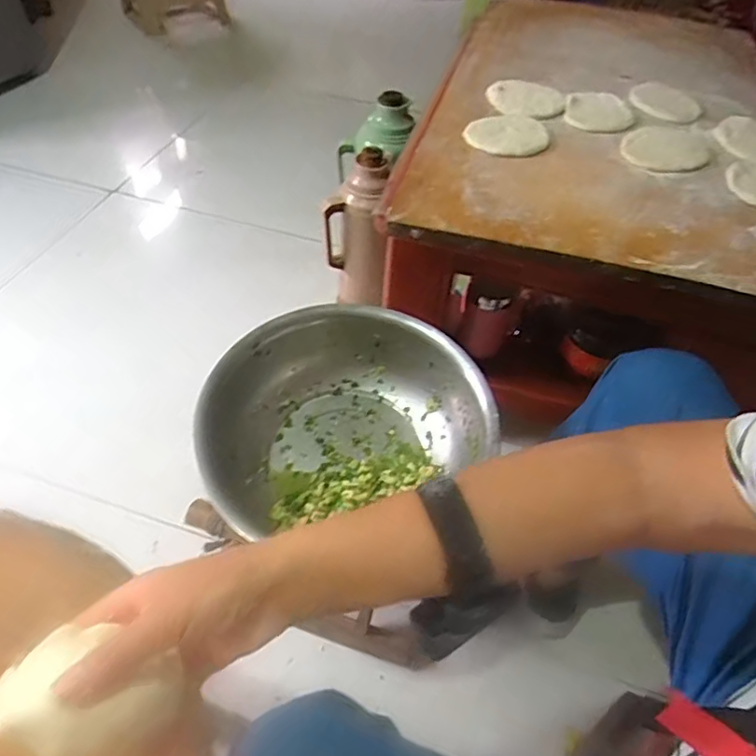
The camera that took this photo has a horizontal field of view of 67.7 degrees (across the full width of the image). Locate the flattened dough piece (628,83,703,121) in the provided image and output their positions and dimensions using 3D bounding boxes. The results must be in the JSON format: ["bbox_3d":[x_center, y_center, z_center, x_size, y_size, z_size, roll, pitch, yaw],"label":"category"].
[{"bbox_3d":[0.435,-0.416,0.849,0.102,0.015,0.099,16,50,9],"label":"flattened dough piece"}]

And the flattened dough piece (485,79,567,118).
[{"bbox_3d":[0.218,-0.408,0.824,0.108,0.018,0.093,3,49,-1],"label":"flattened dough piece"}]

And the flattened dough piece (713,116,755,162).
[{"bbox_3d":[0.532,-0.340,0.802,0.113,0.008,0.099,-1,60,-11],"label":"flattened dough piece"}]

